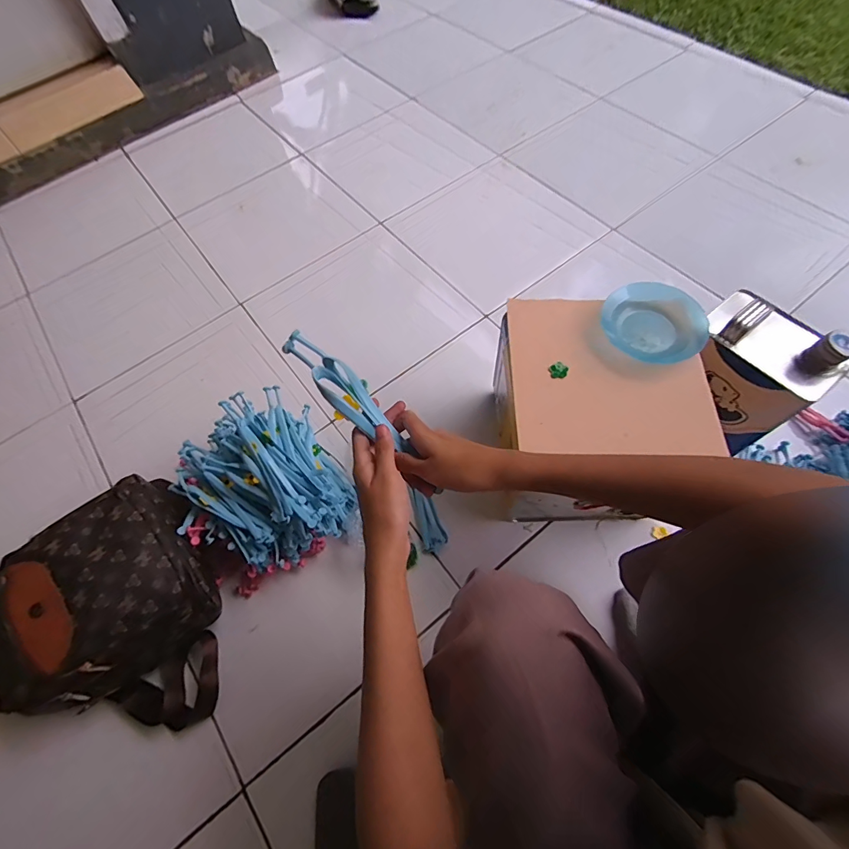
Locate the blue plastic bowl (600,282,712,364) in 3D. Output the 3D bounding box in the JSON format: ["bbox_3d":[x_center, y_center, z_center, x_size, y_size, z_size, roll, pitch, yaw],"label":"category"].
[{"bbox_3d":[0.298,-0.132,0.543,0.116,0.038,0.120,-2,64,4],"label":"blue plastic bowl"}]

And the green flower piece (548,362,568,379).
[{"bbox_3d":[0.174,-0.070,0.548,0.023,0.004,0.021,-1,86,10],"label":"green flower piece"}]

